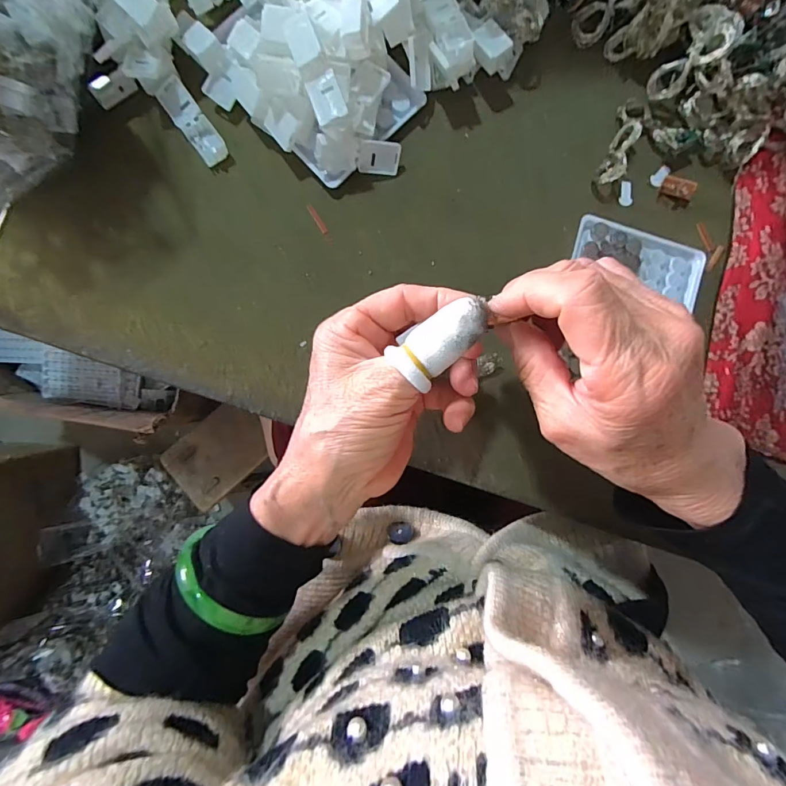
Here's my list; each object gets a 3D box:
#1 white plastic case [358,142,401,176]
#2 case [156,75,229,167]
[{"bbox_3d":[-0.009,-0.158,0.277,0.029,0.004,0.019,-7,128,-16],"label":"white plastic case"},{"bbox_3d":[-0.133,-0.179,0.273,0.019,0.011,0.056,-37,92,-4],"label":"case"}]

